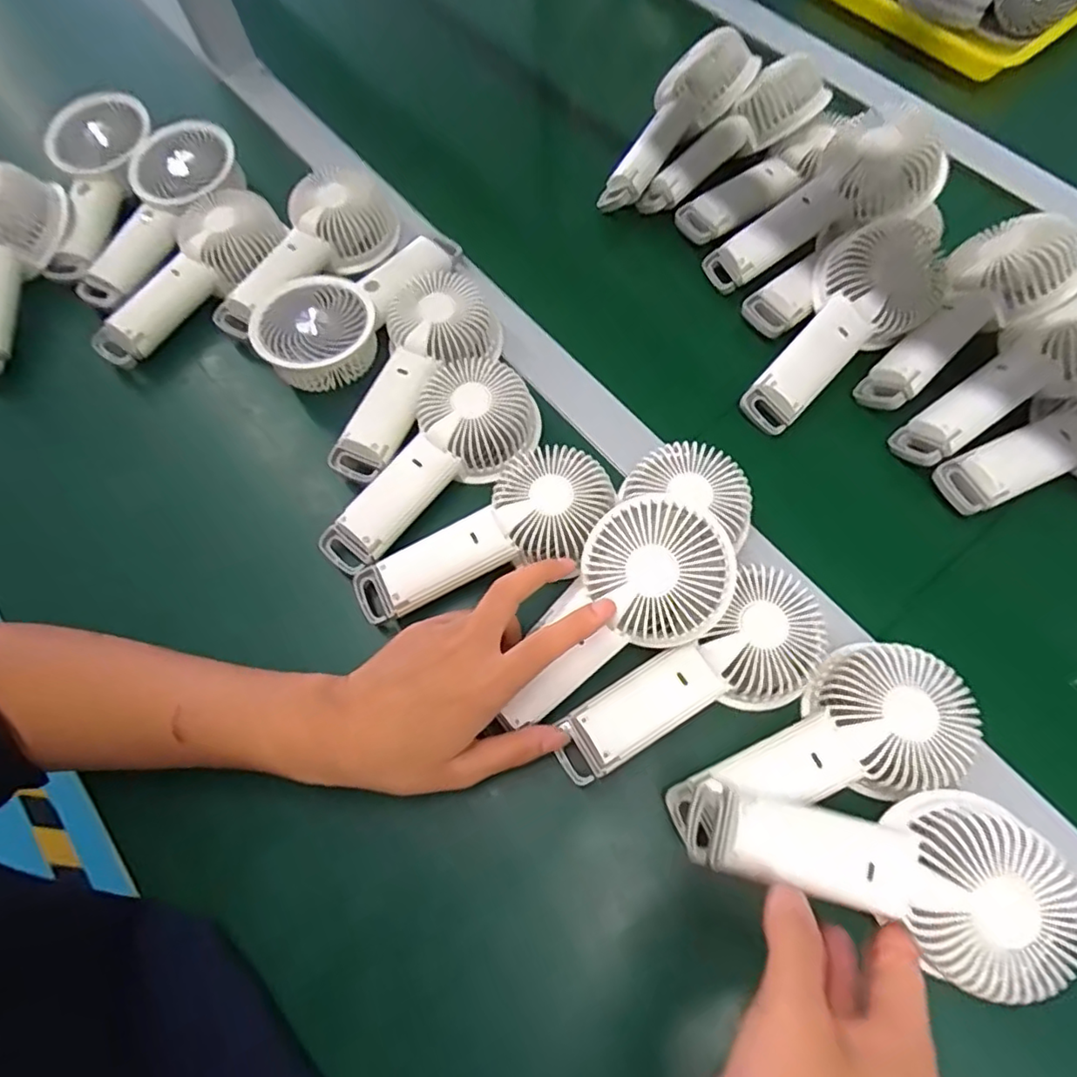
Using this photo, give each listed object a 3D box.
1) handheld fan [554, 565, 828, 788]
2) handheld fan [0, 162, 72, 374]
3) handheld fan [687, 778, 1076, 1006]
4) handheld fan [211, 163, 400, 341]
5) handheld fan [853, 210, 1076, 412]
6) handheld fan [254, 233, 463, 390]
[{"bbox_3d":[0.088,0.083,0.360,0.176,0.039,0.080,-27,70,-8],"label":"handheld fan"},{"bbox_3d":[-0.438,-0.212,0.488,0.069,0.048,0.173,6,81,5],"label":"handheld fan"},{"bbox_3d":[0.166,0.162,0.302,0.173,0.030,0.081,10,69,11],"label":"handheld fan"},{"bbox_3d":[-0.197,-0.231,0.502,0.083,0.049,0.175,33,73,14],"label":"handheld fan"},{"bbox_3d":[0.310,-0.164,0.446,0.180,0.042,0.082,-42,72,7],"label":"handheld fan"},{"bbox_3d":[-0.137,-0.186,0.472,0.177,0.054,0.089,-36,71,-11],"label":"handheld fan"}]

